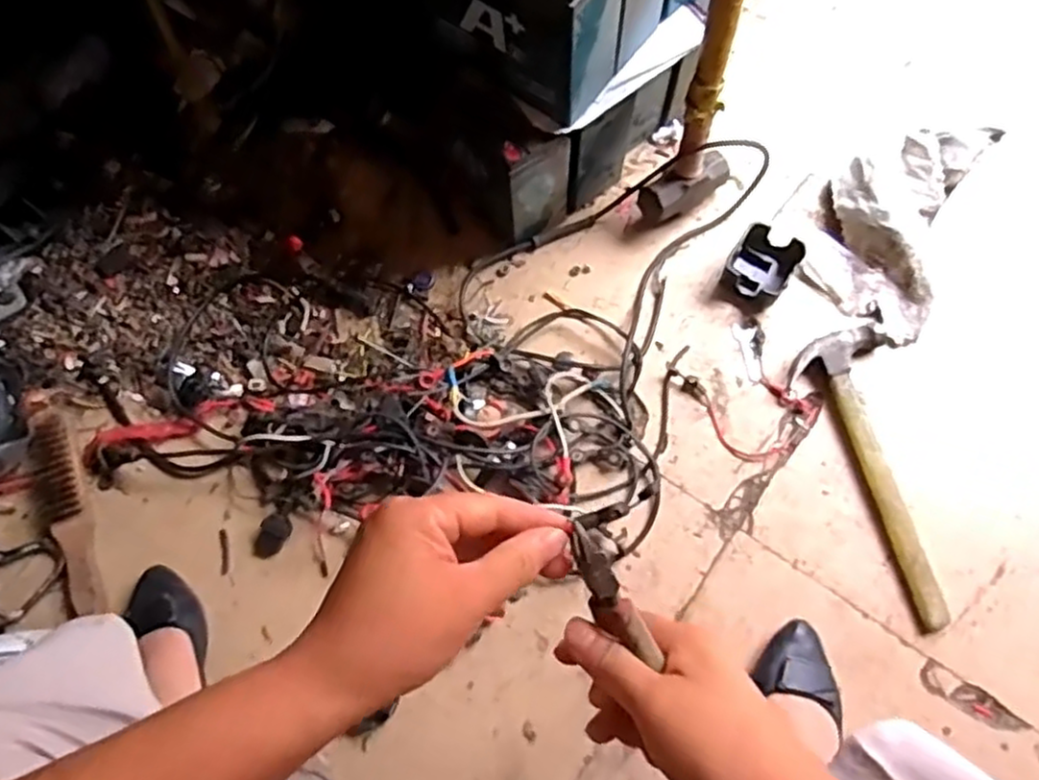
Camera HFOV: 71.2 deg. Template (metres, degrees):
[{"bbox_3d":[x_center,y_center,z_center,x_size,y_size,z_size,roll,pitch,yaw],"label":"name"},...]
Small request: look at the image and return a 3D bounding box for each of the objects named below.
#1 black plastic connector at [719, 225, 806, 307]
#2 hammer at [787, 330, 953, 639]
[{"bbox_3d":[0.281,-0.143,0.845,0.071,0.035,0.087,34,76,11],"label":"black plastic connector"},{"bbox_3d":[0.379,0.090,0.773,0.101,0.028,0.320,-12,73,-2],"label":"hammer"}]

